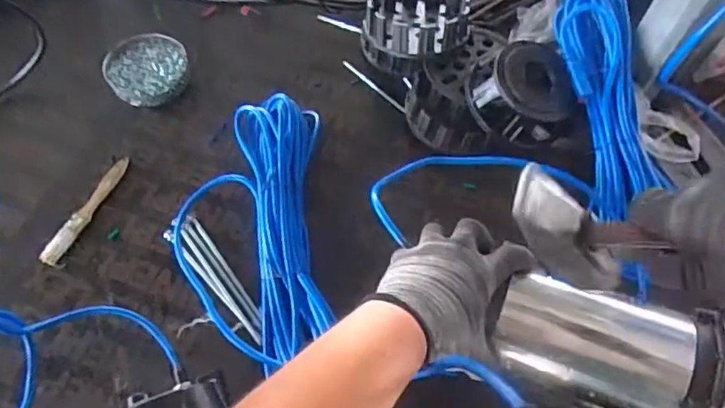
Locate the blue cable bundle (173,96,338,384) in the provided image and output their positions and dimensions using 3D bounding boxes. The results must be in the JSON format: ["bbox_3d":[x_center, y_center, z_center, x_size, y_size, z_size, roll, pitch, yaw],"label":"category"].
[{"bbox_3d":[-0.129,0.030,0.648,0.180,0.044,0.328,-6,64,-2],"label":"blue cable bundle"}]

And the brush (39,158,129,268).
[{"bbox_3d":[-0.336,0.005,0.686,0.028,0.008,0.153,21,67,11],"label":"brush"}]

